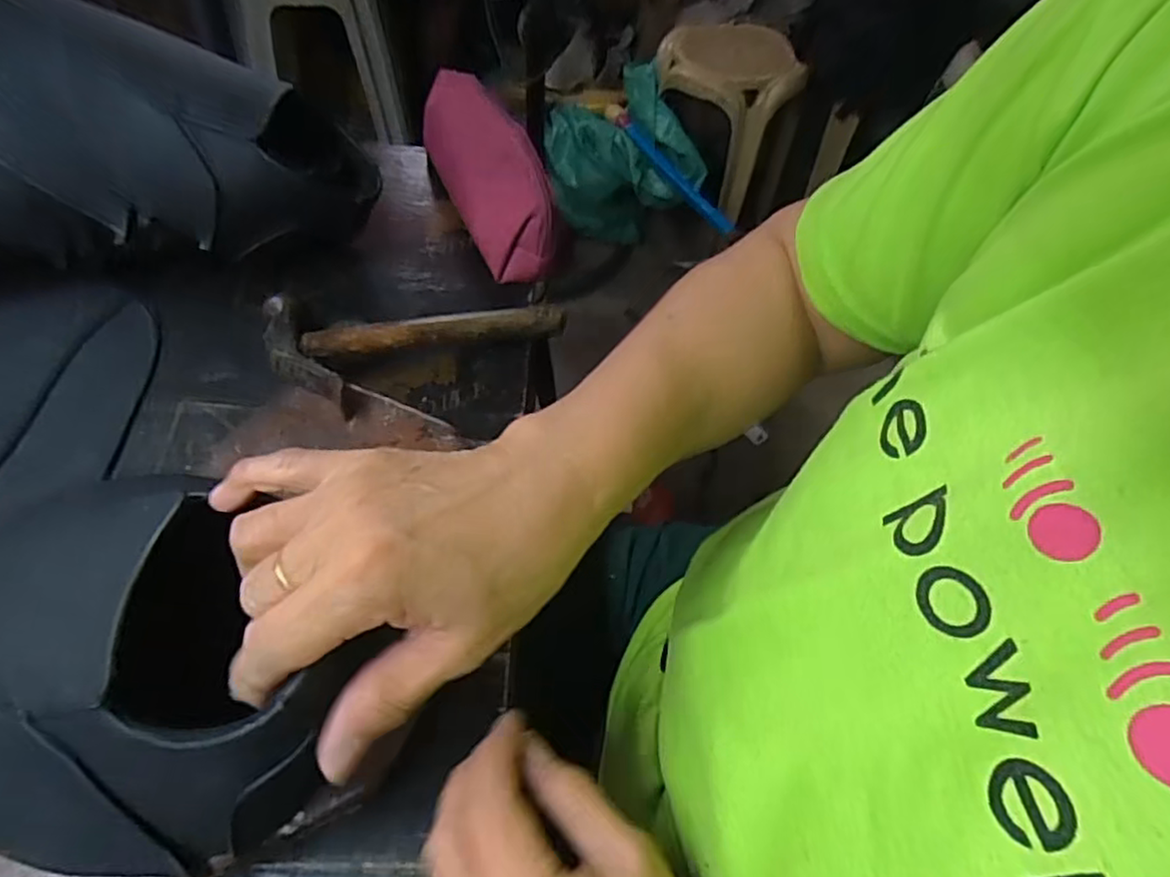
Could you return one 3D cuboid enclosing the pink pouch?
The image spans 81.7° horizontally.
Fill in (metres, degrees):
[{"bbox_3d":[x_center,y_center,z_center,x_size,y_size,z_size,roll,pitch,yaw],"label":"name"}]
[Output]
[{"bbox_3d":[-0.079,-0.213,0.531,0.061,0.067,0.210,-17,56,-16],"label":"pink pouch"}]

